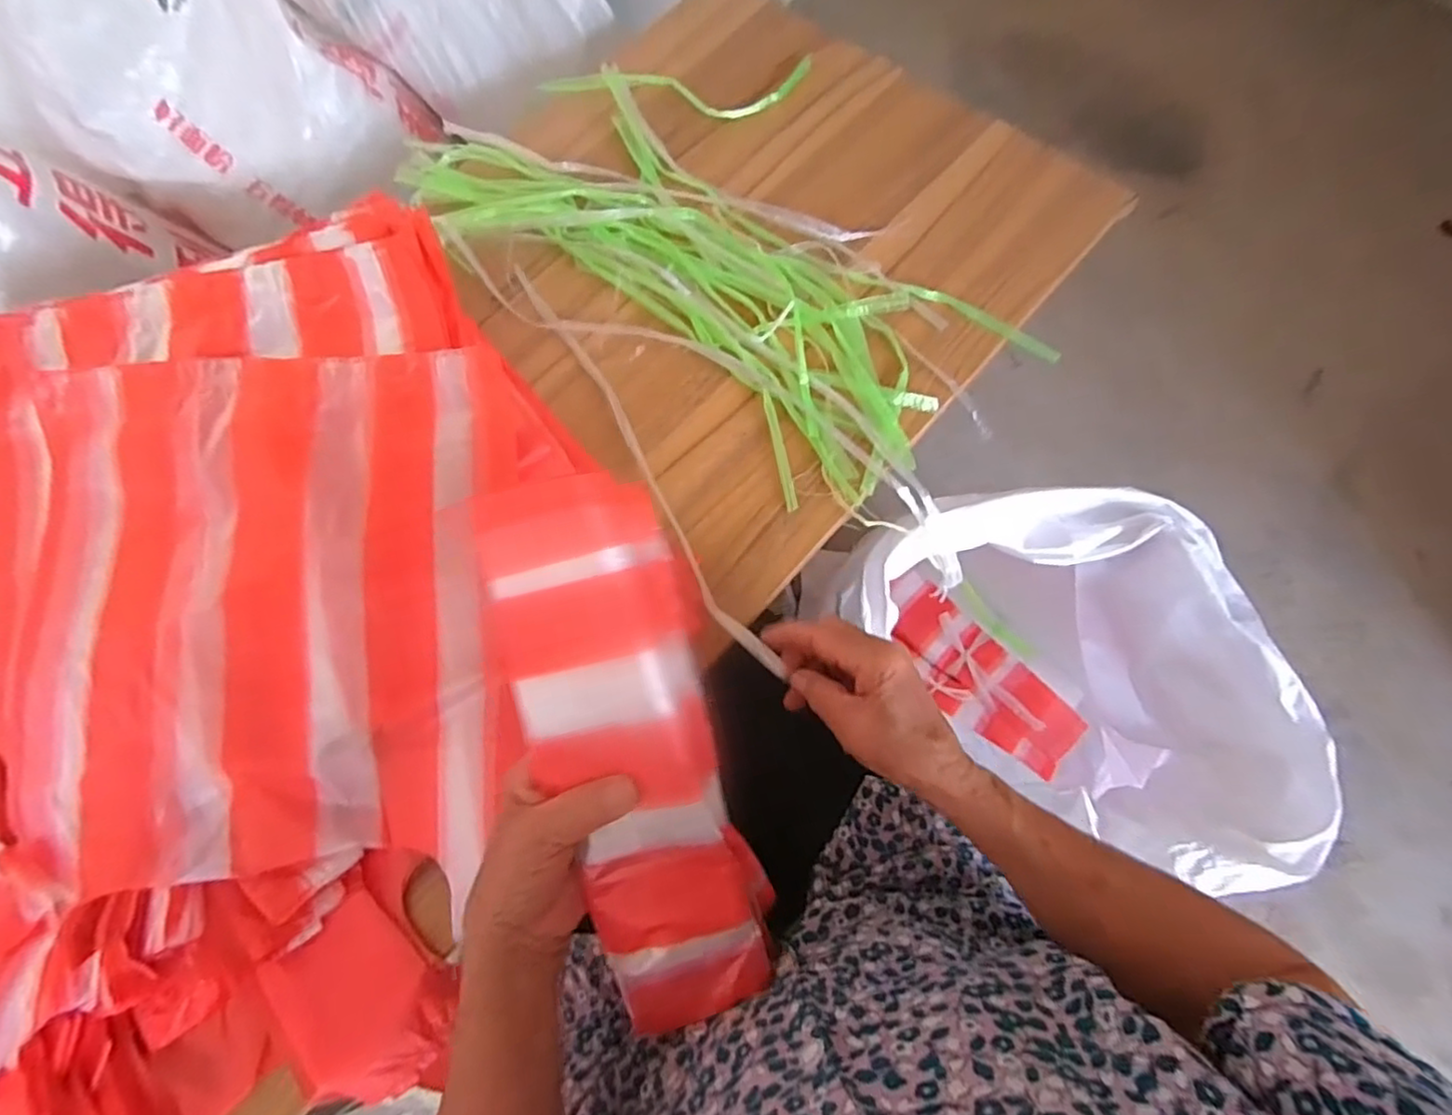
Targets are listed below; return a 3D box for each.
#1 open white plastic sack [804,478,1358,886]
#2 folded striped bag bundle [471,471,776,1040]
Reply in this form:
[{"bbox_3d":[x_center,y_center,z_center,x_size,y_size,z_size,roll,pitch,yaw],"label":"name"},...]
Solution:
[{"bbox_3d":[0.331,0.115,0.670,0.367,0.365,0.266,43,77,15],"label":"open white plastic sack"},{"bbox_3d":[-0.050,0.105,0.345,0.093,0.027,0.291,-15,96,-3],"label":"folded striped bag bundle"}]

